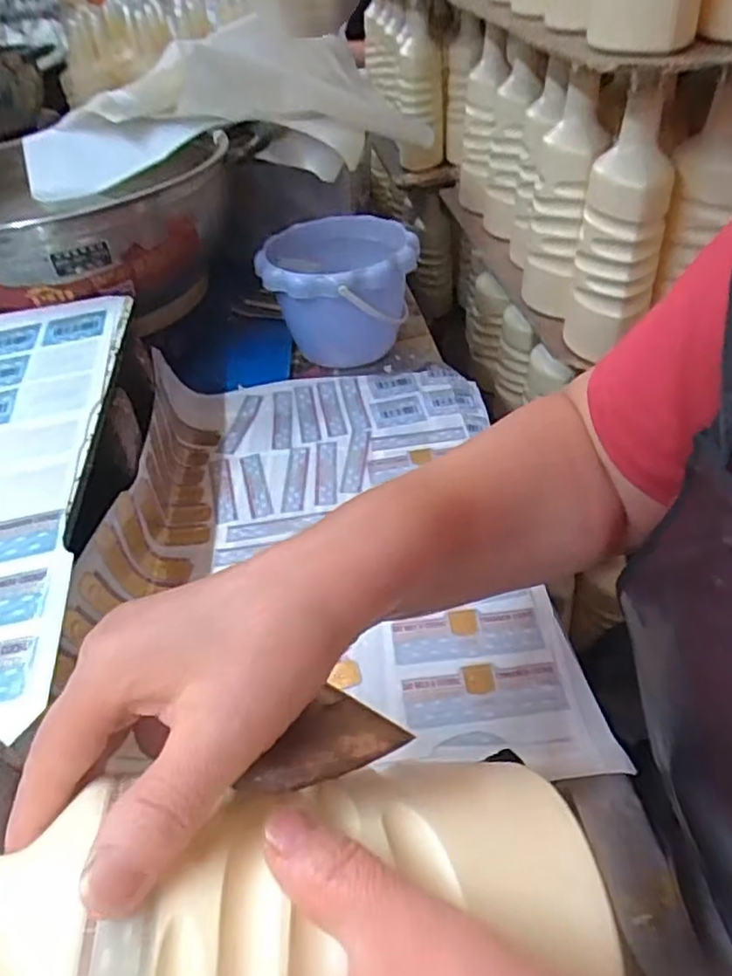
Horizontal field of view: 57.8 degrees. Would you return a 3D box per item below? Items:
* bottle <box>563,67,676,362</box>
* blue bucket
[{"bbox_3d":[0.234,-0.228,0.609,0.071,0.219,0.069,7,41,12],"label":"bottle"},{"bbox_3d":[-0.026,-0.200,0.703,0.153,0.117,0.156,-2,40,2],"label":"blue bucket"}]

